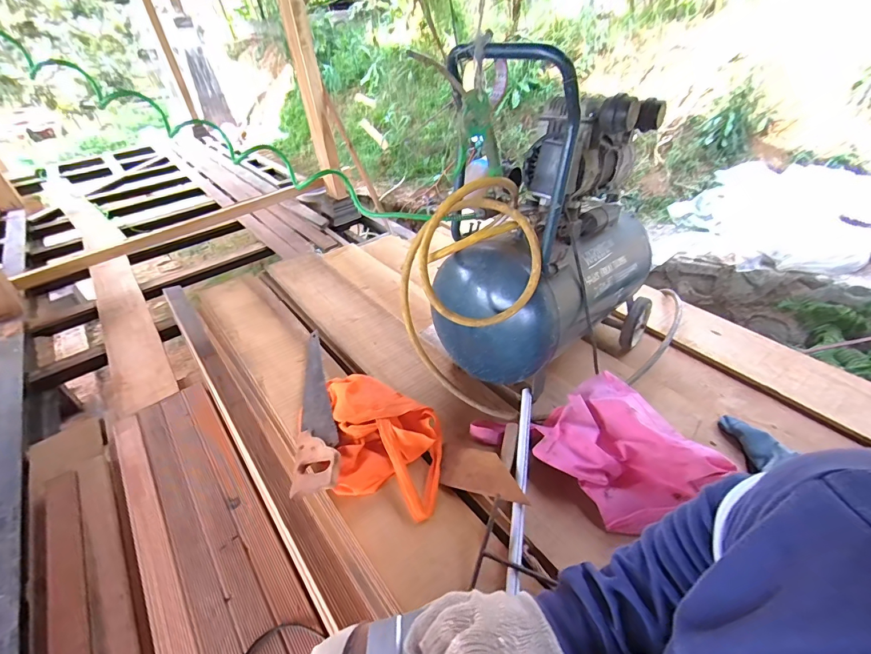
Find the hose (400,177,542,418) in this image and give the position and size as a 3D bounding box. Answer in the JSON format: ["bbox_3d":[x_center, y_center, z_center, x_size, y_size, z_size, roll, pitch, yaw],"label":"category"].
[{"bbox_3d":[0.058,-0.034,0.759,0.237,0.468,0.168,-4,38,0],"label":"hose"}]

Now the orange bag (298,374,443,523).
[{"bbox_3d":[-0.124,0.223,0.798,0.342,0.075,0.226,19,44,27],"label":"orange bag"}]

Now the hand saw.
[{"bbox_3d":[-0.260,0.149,0.904,0.099,0.021,0.491,-23,38,5],"label":"hand saw"}]

